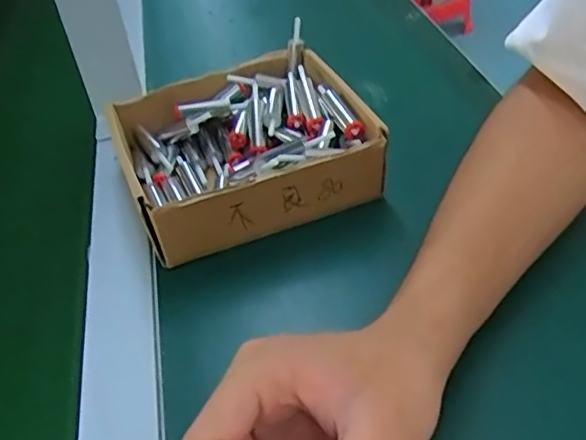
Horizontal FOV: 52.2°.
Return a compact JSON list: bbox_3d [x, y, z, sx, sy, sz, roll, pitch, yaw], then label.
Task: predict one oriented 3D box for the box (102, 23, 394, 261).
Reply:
[{"bbox_3d":[-0.037,-0.055,0.434,0.158,0.055,0.156,-17,43,-14],"label":"box"}]

